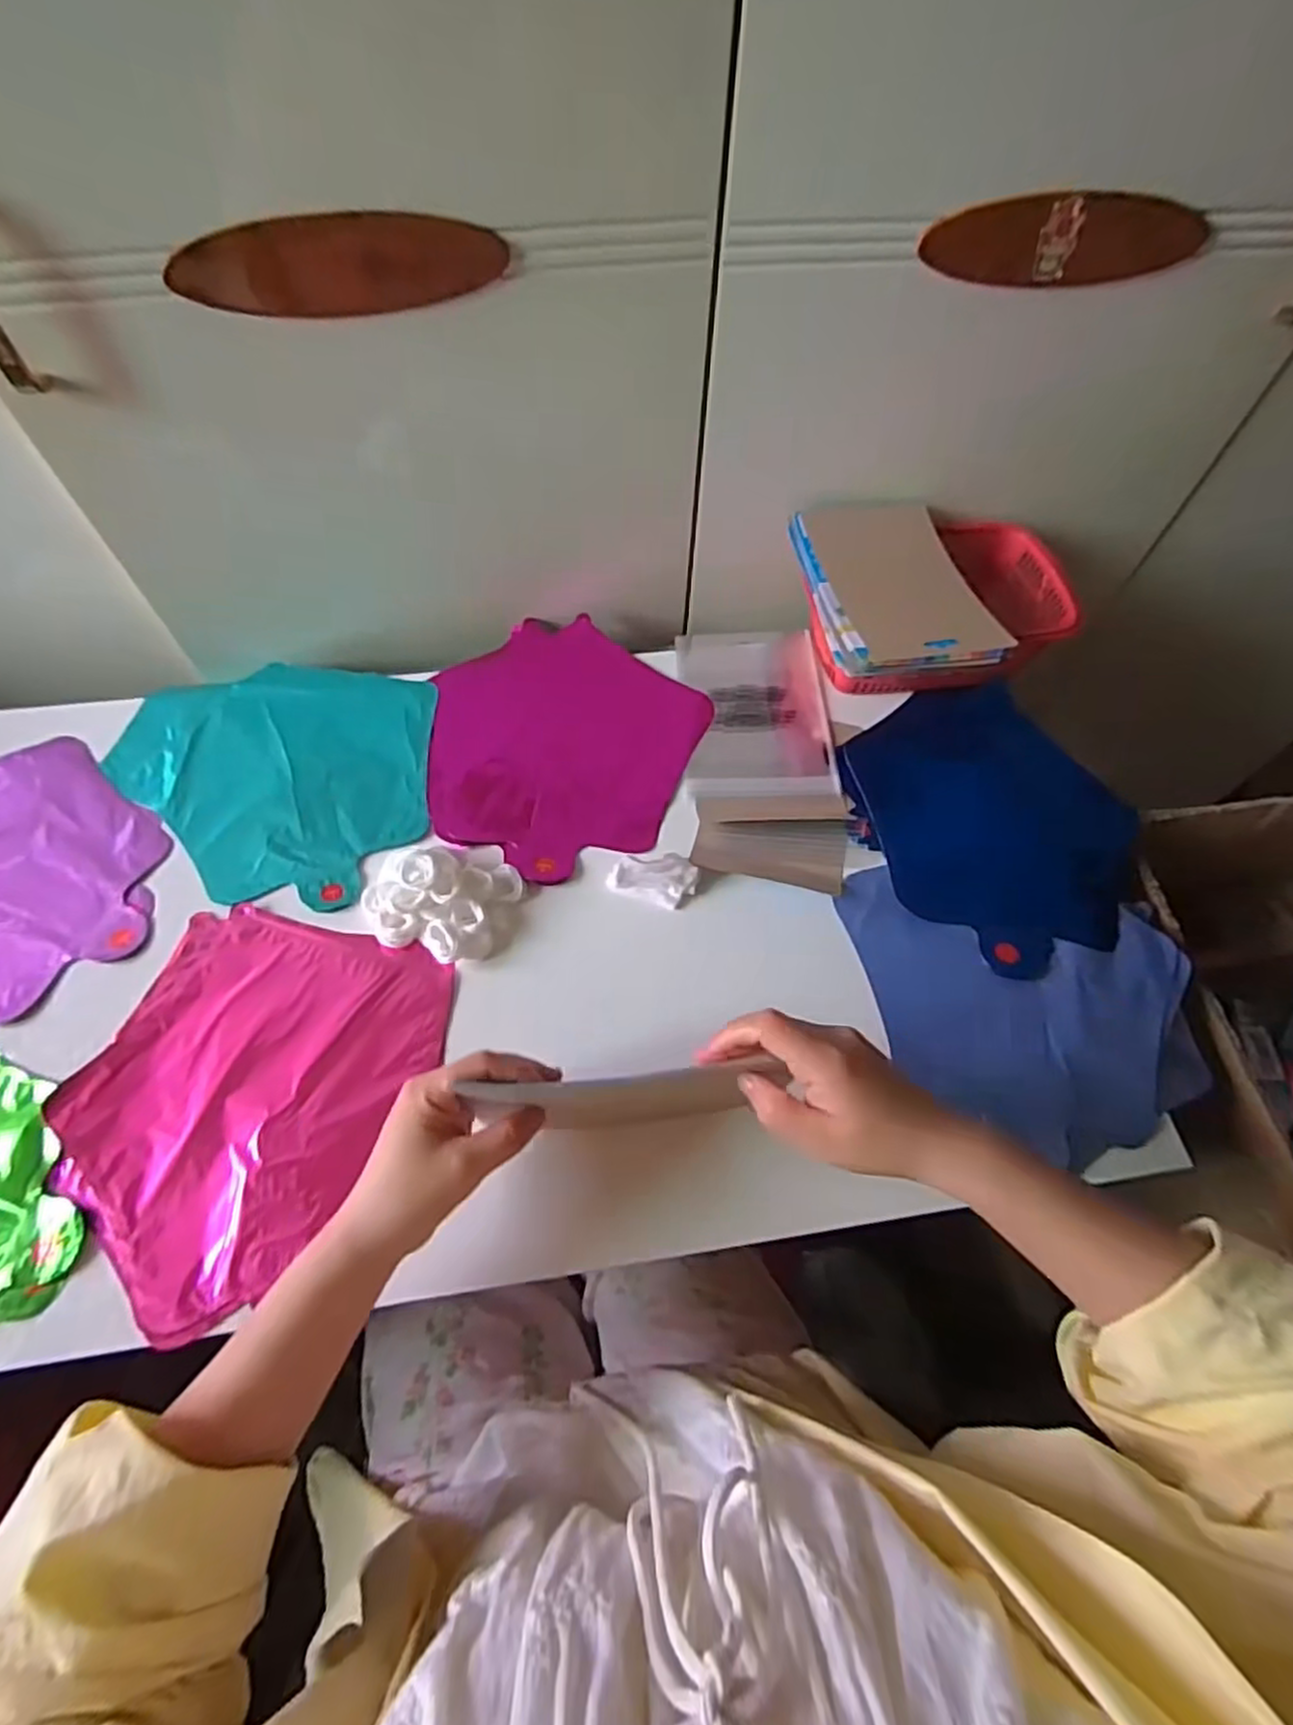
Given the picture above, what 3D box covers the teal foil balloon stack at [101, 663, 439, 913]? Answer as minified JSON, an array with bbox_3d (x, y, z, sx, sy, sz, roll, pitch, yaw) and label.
[{"bbox_3d":[-0.298,-0.074,0.573,0.252,0.008,0.219,7,59,2],"label":"teal foil balloon stack"}]

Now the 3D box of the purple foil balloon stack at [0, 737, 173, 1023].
[{"bbox_3d":[-0.472,0.011,0.521,0.220,0.013,0.221,-26,64,-16],"label":"purple foil balloon stack"}]

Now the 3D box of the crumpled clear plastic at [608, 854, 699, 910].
[{"bbox_3d":[0.005,0.009,0.526,0.062,0.024,0.032,16,61,7],"label":"crumpled clear plastic"}]

